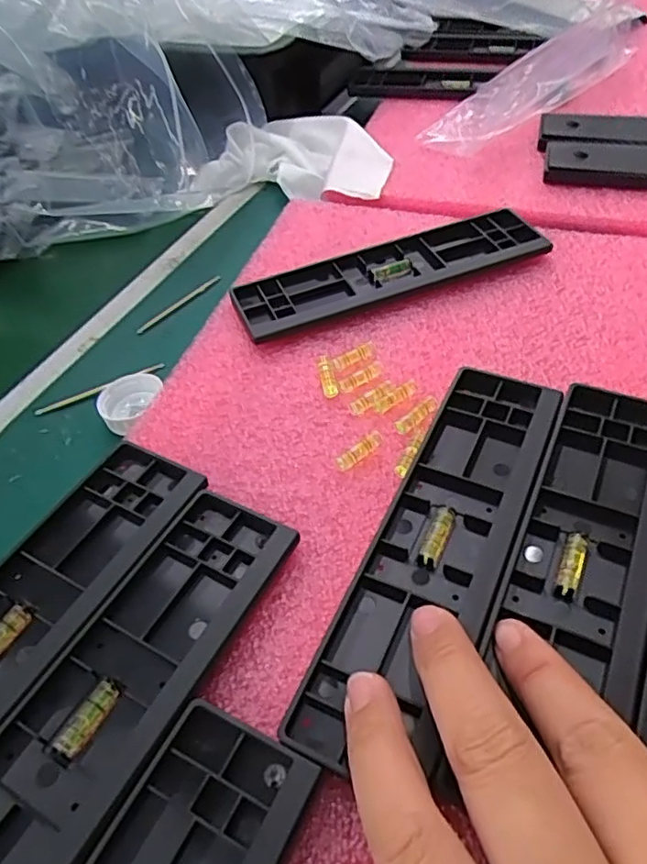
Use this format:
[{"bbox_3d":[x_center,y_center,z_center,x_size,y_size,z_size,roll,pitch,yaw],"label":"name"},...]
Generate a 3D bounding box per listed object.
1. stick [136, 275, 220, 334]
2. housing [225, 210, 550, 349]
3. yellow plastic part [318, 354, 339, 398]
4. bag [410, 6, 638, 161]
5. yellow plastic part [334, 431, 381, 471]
[{"bbox_3d":[-0.080,-0.072,0.348,0.004,0.004,0.061,29,57,28],"label":"stick"},{"bbox_3d":[0.034,-0.080,0.313,0.157,0.009,0.045,-18,49,-10],"label":"housing"},{"bbox_3d":[0.001,-0.025,0.269,0.006,0.004,0.022,-12,60,-5],"label":"yellow plastic part"},{"bbox_3d":[0.179,-0.272,0.456,0.051,0.028,0.288,33,59,30],"label":"bag"},{"bbox_3d":[0.014,0.008,0.240,0.021,0.006,0.005,-35,53,-23],"label":"yellow plastic part"}]

